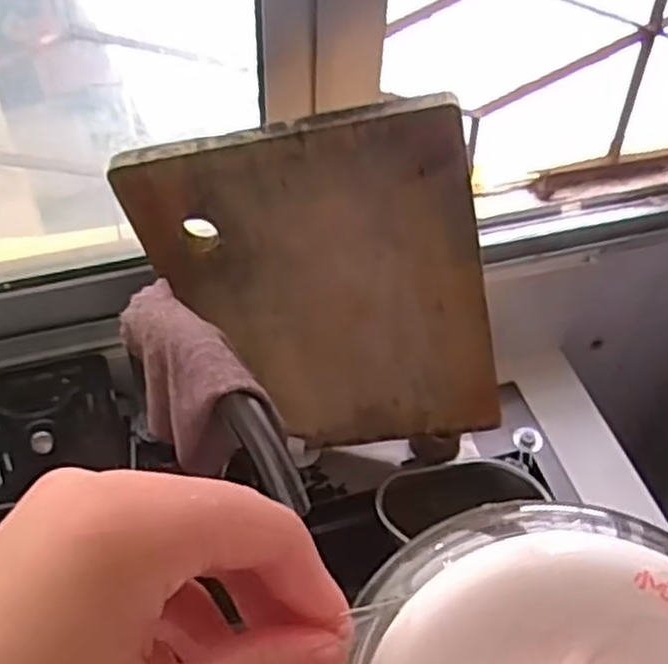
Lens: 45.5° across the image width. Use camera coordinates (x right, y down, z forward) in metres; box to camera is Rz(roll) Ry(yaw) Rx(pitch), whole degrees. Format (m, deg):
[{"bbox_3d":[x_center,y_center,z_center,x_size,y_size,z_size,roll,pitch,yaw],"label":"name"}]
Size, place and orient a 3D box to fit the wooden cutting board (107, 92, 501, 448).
[{"bbox_3d":[0.000,-0.018,0.653,0.242,0.341,0.012,-8,45,11],"label":"wooden cutting board"}]

